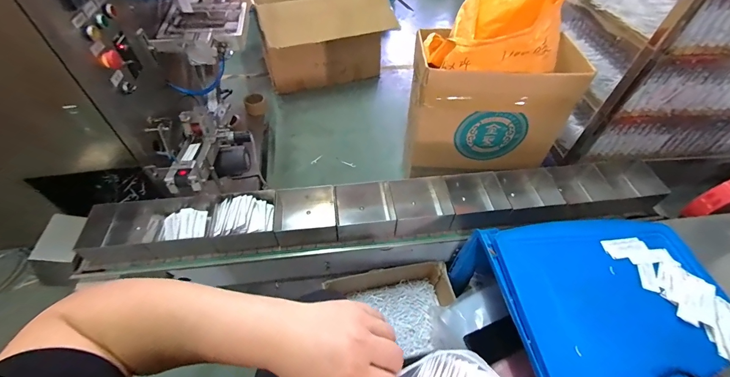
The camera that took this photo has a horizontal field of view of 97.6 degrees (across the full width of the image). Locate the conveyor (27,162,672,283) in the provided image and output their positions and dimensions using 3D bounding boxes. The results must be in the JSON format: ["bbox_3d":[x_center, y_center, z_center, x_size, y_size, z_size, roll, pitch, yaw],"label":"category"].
[{"bbox_3d":[0.014,0.083,0.893,1.654,0.159,0.239,-4,51,-4],"label":"conveyor"}]

